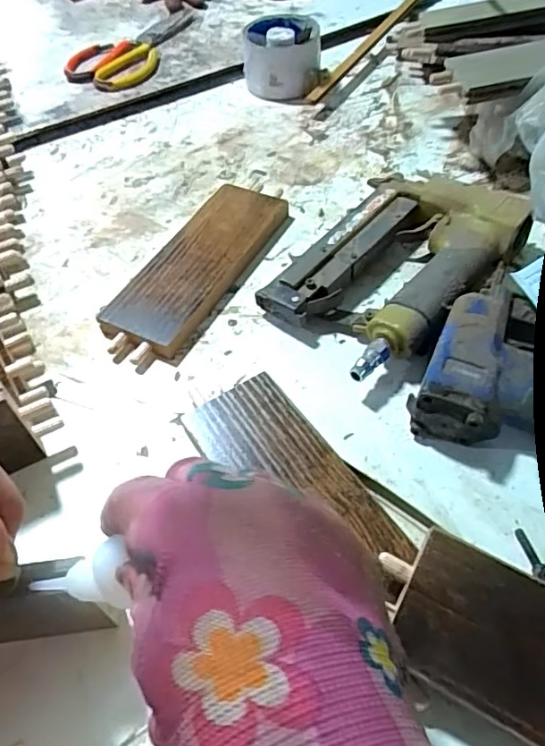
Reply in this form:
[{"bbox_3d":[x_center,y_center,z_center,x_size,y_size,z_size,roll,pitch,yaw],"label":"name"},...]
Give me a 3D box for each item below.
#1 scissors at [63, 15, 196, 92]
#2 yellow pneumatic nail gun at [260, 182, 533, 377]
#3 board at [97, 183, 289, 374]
[{"bbox_3d":[-0.178,-0.385,0.669,0.110,0.019,0.184,8,53,10],"label":"scissors"},{"bbox_3d":[0.088,-0.080,0.413,0.124,0.042,0.193,33,61,25],"label":"yellow pneumatic nail gun"},{"bbox_3d":[-0.060,-0.085,0.442,0.069,0.018,0.201,20,56,18],"label":"board"}]

